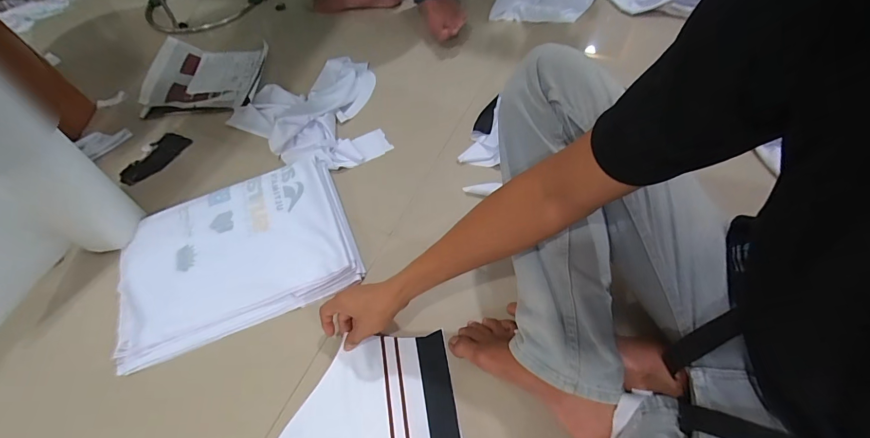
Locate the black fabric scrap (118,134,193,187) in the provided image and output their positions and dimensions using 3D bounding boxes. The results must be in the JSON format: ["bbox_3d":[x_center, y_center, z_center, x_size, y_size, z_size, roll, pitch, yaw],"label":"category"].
[{"bbox_3d":[-0.611,-0.133,0.835,0.071,0.015,0.151,21,61,17],"label":"black fabric scrap"}]

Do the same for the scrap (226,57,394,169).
[{"bbox_3d":[-0.284,-0.236,0.839,0.329,0.054,0.345,-14,57,-5],"label":"scrap"}]

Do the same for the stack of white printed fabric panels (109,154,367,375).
[{"bbox_3d":[-0.345,0.057,0.665,0.393,0.039,0.280,-21,58,-10],"label":"stack of white printed fabric panels"}]

